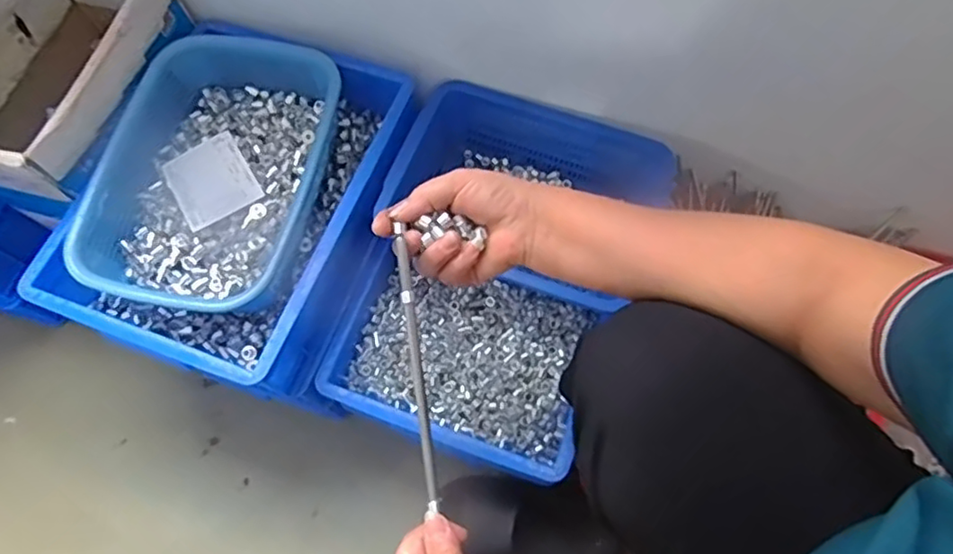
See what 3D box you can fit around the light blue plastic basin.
[{"bbox_3d":[-0.306,-0.124,0.738,0.246,0.077,0.348,11,69,8],"label":"light blue plastic basin"}]

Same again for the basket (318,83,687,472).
[{"bbox_3d":[0.012,-0.012,0.754,0.335,0.118,0.410,20,70,11],"label":"basket"}]

